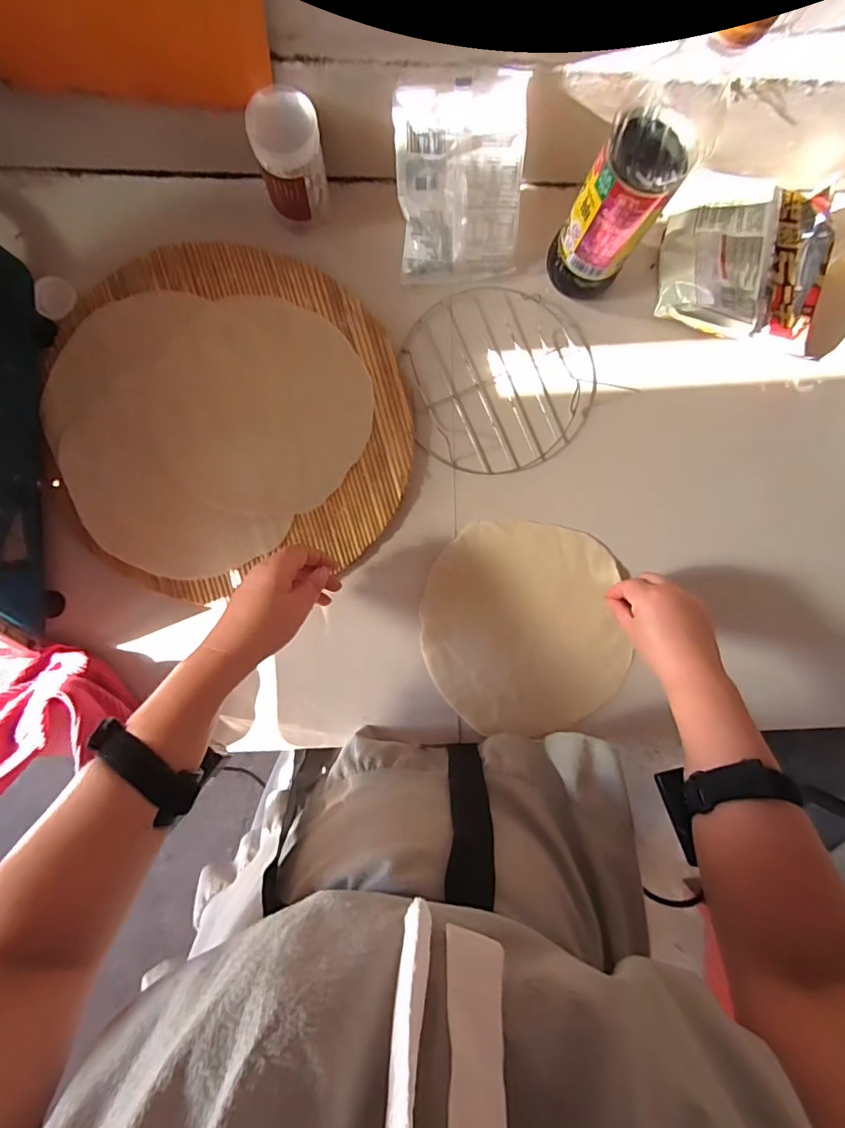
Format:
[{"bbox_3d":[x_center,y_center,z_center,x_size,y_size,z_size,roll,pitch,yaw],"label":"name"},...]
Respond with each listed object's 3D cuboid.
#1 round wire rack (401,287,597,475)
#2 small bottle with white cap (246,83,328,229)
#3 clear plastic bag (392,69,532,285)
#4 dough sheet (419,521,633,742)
[{"bbox_3d":[0.081,-0.192,0.517,0.200,0.017,0.188,0,91,-2],"label":"round wire rack"},{"bbox_3d":[-0.120,-0.361,0.454,0.056,0.097,0.058,0,91,-2],"label":"small bottle with white cap"},{"bbox_3d":[0.034,-0.346,0.463,0.112,0.022,0.150,0,133,3],"label":"clear plastic bag"},{"bbox_3d":[0.104,0.066,0.518,0.199,0.010,0.215,-7,89,0],"label":"dough sheet"}]

